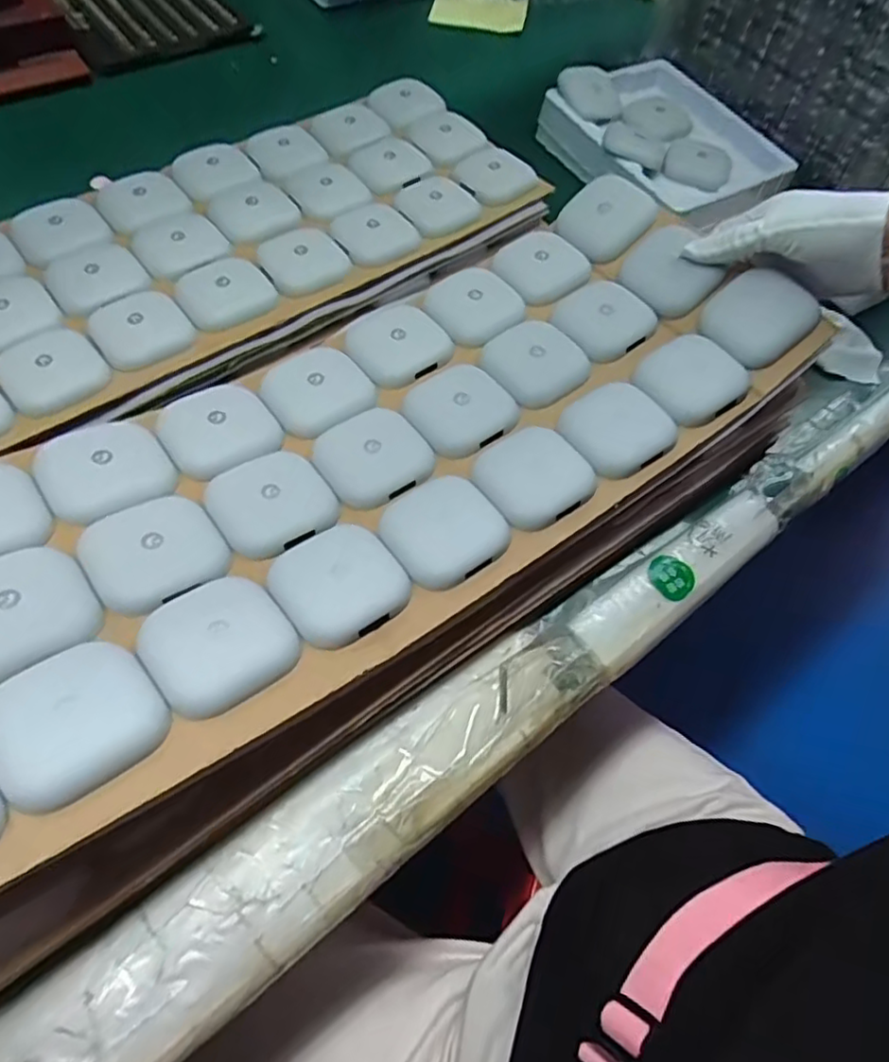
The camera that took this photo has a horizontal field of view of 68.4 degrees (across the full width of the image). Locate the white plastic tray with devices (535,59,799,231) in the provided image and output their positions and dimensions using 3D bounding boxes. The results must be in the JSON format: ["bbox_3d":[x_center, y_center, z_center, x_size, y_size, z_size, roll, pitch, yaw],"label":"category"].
[{"bbox_3d":[0.237,-0.419,0.693,0.195,0.049,0.230,-26,66,-20],"label":"white plastic tray with devices"}]

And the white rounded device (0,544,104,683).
[{"bbox_3d":[-0.204,0.038,0.309,0.065,0.018,0.062,-37,70,-23],"label":"white rounded device"}]

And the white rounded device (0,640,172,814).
[{"bbox_3d":[-0.163,0.083,0.289,0.066,0.020,0.062,-35,65,-24],"label":"white rounded device"}]

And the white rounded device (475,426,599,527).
[{"bbox_3d":[0.055,-0.035,0.405,0.066,0.014,0.063,-27,66,-20],"label":"white rounded device"}]

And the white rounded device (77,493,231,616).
[{"bbox_3d":[-0.153,0.010,0.344,0.064,0.016,0.056,-33,69,-22],"label":"white rounded device"}]

